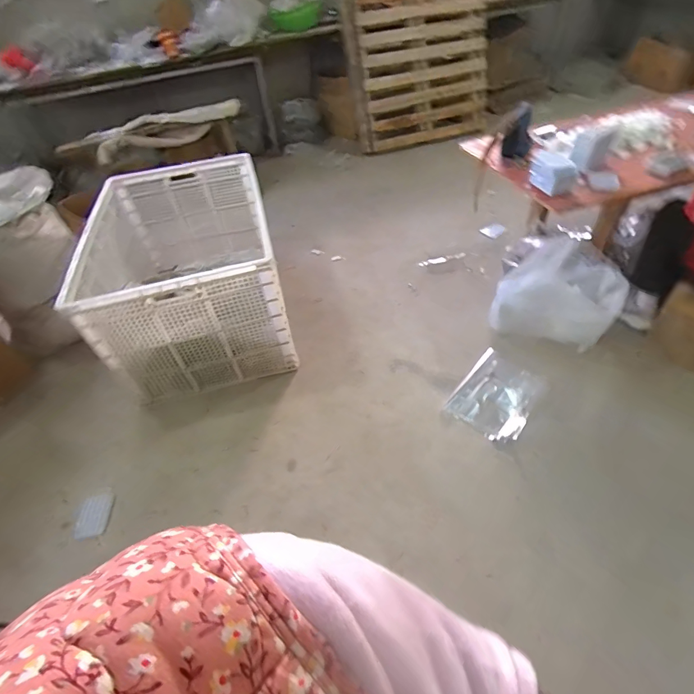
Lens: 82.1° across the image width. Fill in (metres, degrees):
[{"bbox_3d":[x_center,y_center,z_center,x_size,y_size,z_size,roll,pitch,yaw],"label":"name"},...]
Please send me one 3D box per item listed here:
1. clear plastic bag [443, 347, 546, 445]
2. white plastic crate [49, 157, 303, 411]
[{"bbox_3d":[0.554,0.162,1.452,0.257,0.029,0.361,30,56,31],"label":"clear plastic bag"},{"bbox_3d":[-0.679,-0.382,1.760,0.693,0.501,1.086,-13,46,-6],"label":"white plastic crate"}]

